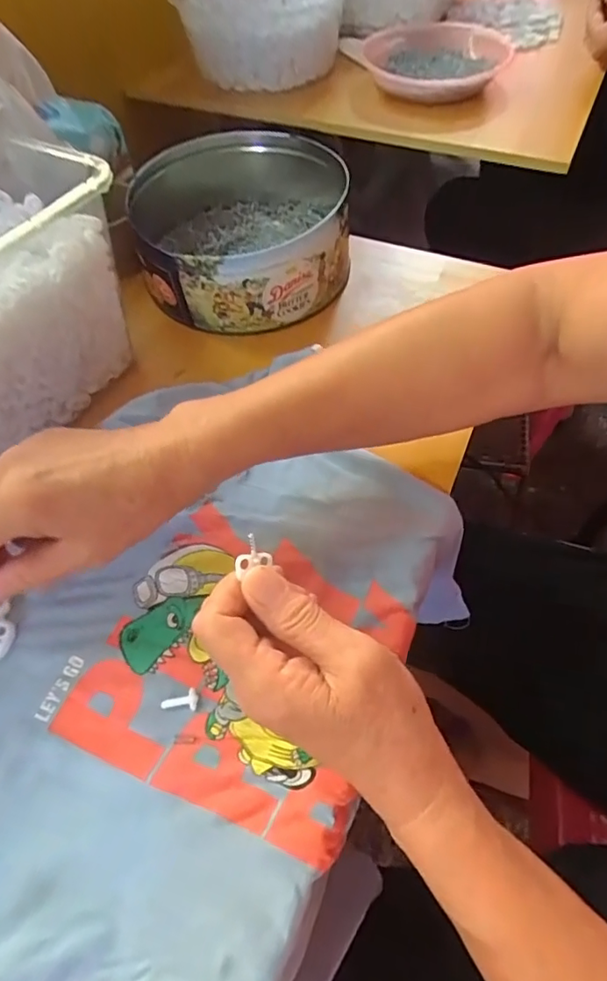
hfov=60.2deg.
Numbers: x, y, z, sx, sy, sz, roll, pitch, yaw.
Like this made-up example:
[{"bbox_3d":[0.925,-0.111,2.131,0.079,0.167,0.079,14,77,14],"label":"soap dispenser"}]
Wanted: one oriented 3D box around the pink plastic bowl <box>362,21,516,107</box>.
[{"bbox_3d":[0.189,-0.587,0.725,0.198,0.053,0.230,6,57,5],"label":"pink plastic bowl"}]

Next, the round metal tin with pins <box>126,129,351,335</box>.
[{"bbox_3d":[-0.052,-0.245,0.477,0.179,0.069,0.215,-2,57,1],"label":"round metal tin with pins"}]

